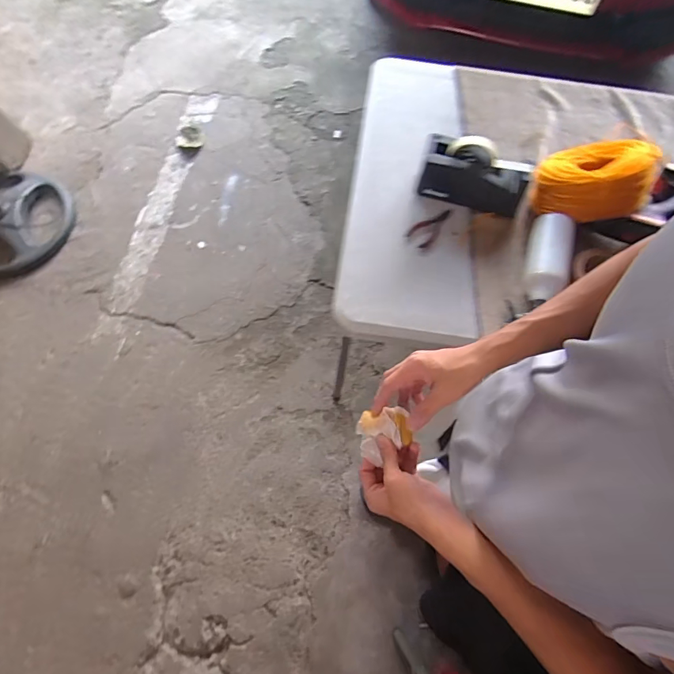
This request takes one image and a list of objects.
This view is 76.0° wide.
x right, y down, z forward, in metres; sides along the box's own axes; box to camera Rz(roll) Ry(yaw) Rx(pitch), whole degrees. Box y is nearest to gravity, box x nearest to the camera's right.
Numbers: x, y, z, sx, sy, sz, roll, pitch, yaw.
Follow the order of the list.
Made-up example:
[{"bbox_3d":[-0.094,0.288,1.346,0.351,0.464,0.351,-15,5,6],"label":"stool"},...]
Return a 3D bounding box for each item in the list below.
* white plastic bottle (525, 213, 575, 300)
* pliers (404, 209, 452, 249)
[{"bbox_3d":[0.377,-0.138,0.767,0.071,0.059,0.167,16,68,5],"label":"white plastic bottle"},{"bbox_3d":[0.184,-0.214,0.841,0.107,0.007,0.051,-42,76,-17],"label":"pliers"}]

